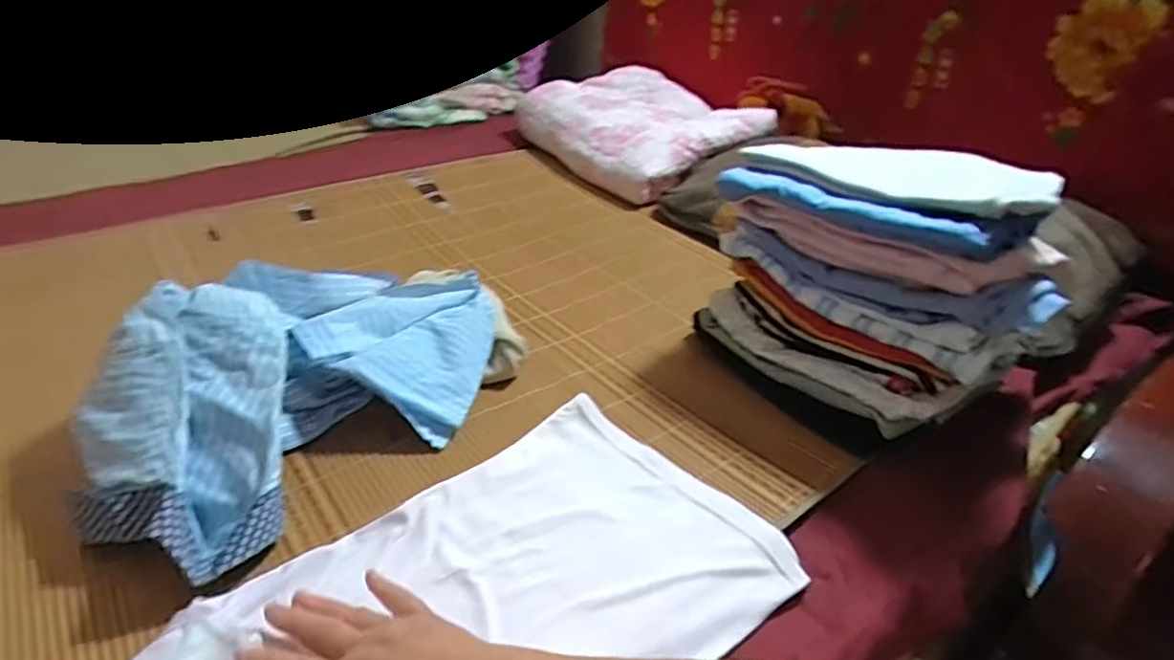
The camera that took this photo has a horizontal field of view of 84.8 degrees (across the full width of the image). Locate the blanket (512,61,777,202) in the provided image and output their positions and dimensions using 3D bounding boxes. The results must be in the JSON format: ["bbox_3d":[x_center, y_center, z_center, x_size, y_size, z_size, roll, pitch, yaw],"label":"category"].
[{"bbox_3d":[0.099,-0.418,1.351,0.336,0.163,0.440,-24,41,-35],"label":"blanket"}]

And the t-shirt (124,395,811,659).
[{"bbox_3d":[-0.133,0.227,0.414,0.607,0.038,0.254,-23,42,-37],"label":"t-shirt"}]

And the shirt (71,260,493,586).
[{"bbox_3d":[-0.263,0.037,0.617,0.245,0.125,0.395,15,35,19],"label":"shirt"}]

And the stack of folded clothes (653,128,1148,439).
[{"bbox_3d":[0.314,-0.063,0.690,0.234,0.228,0.277,-15,37,-26],"label":"stack of folded clothes"}]

